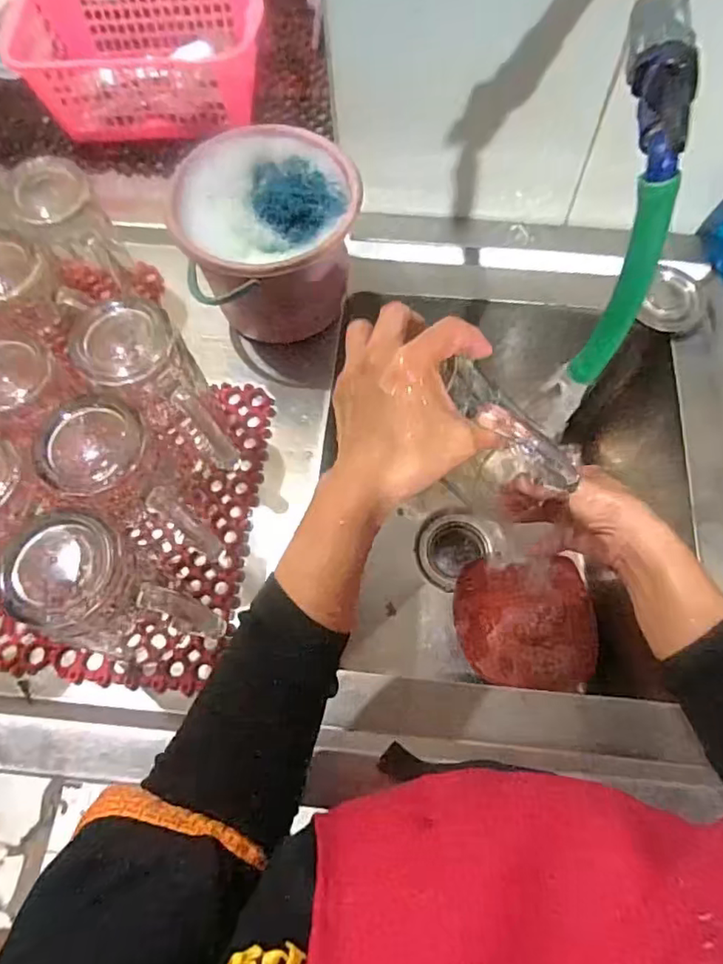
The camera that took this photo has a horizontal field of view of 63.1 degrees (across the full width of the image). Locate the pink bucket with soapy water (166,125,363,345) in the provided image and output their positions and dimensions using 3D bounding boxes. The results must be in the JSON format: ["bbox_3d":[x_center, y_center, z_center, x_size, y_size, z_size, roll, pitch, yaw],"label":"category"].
[{"bbox_3d":[-0.084,-0.231,0.584,0.160,0.134,0.171,-1,67,3],"label":"pink bucket with soapy water"}]

